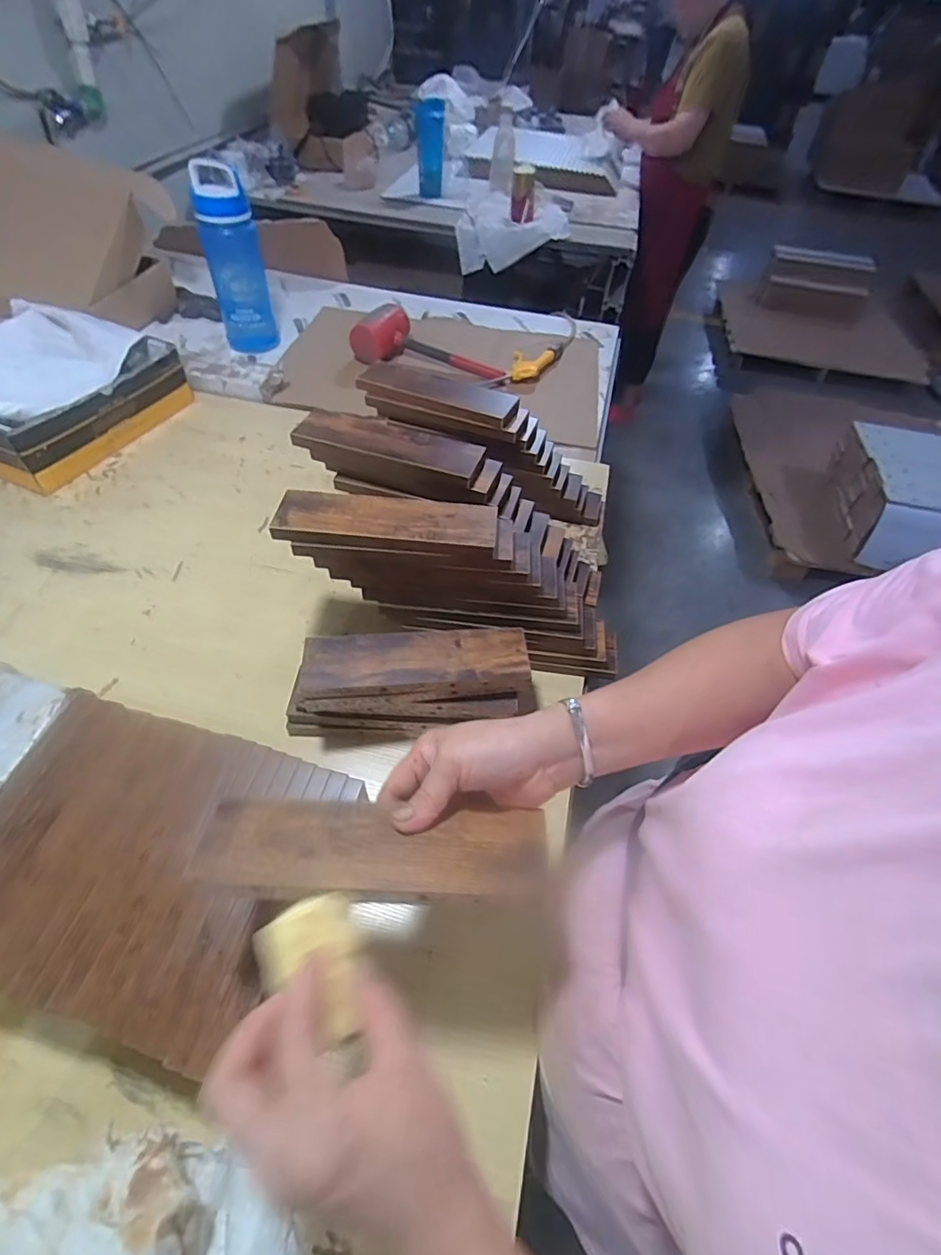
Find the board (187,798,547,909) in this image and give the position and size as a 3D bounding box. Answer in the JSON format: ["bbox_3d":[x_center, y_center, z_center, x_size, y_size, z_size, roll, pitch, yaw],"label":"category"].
[{"bbox_3d":[-0.059,0.136,0.333,0.209,0.006,0.062,3,36,-1],"label":"board"}]

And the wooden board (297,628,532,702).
[{"bbox_3d":[-0.051,0.034,0.518,0.210,0.023,0.066,-2,56,-6],"label":"wooden board"}]

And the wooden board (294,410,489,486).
[{"bbox_3d":[-0.091,-0.209,0.605,0.208,0.021,0.065,18,52,8],"label":"wooden board"}]

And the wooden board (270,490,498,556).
[{"bbox_3d":[-0.082,-0.105,0.525,0.211,0.018,0.061,5,52,0],"label":"wooden board"}]

